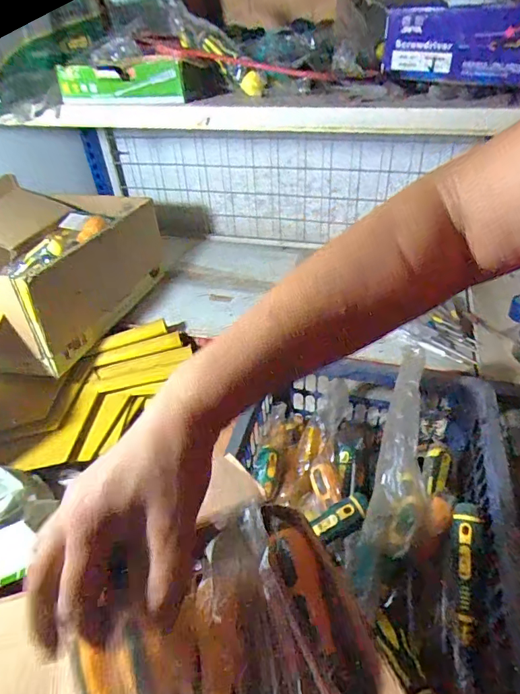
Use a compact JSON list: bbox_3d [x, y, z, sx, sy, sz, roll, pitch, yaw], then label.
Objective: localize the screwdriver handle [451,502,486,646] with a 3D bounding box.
[{"bbox_3d":[0.214,0.228,0.452,0.027,0.022,0.127,7,62,15],"label":"screwdriver handle"}]

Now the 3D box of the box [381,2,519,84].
[{"bbox_3d":[0.228,-0.345,0.497,0.179,0.069,0.024,16,43,25],"label":"box"}]

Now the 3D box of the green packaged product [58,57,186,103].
[{"bbox_3d":[-0.183,-0.341,0.570,0.168,0.045,0.039,1,39,7],"label":"green packaged product"}]

